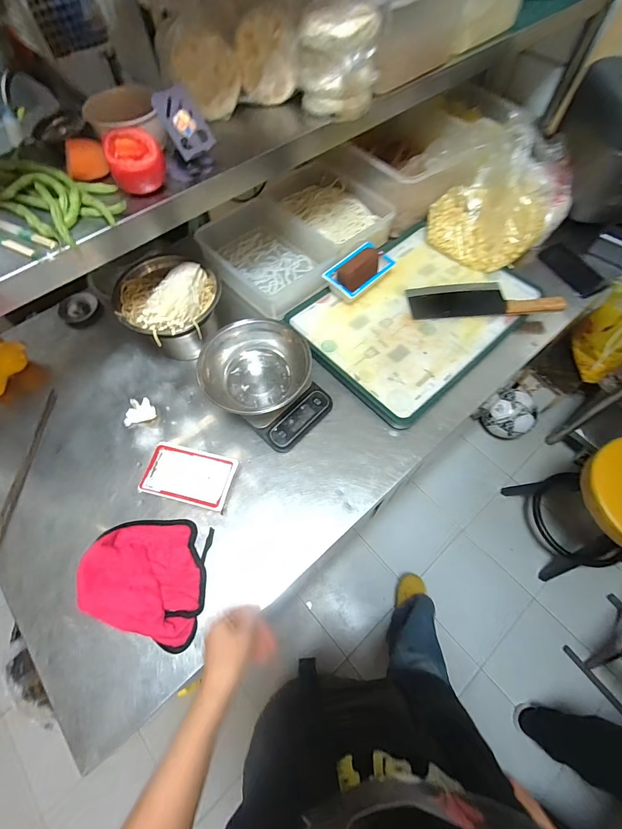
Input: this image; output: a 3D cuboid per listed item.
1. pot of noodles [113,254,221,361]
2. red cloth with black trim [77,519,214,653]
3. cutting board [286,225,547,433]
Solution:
[{"bbox_3d":[-0.259,-0.200,0.692,0.173,0.140,0.172,-1,63,1],"label":"pot of noodles"},{"bbox_3d":[-0.243,0.235,0.549,0.188,0.036,0.157,16,65,9],"label":"red cloth with black trim"},{"bbox_3d":[0.206,-0.216,0.763,0.458,0.038,0.335,-41,69,-17],"label":"cutting board"}]

